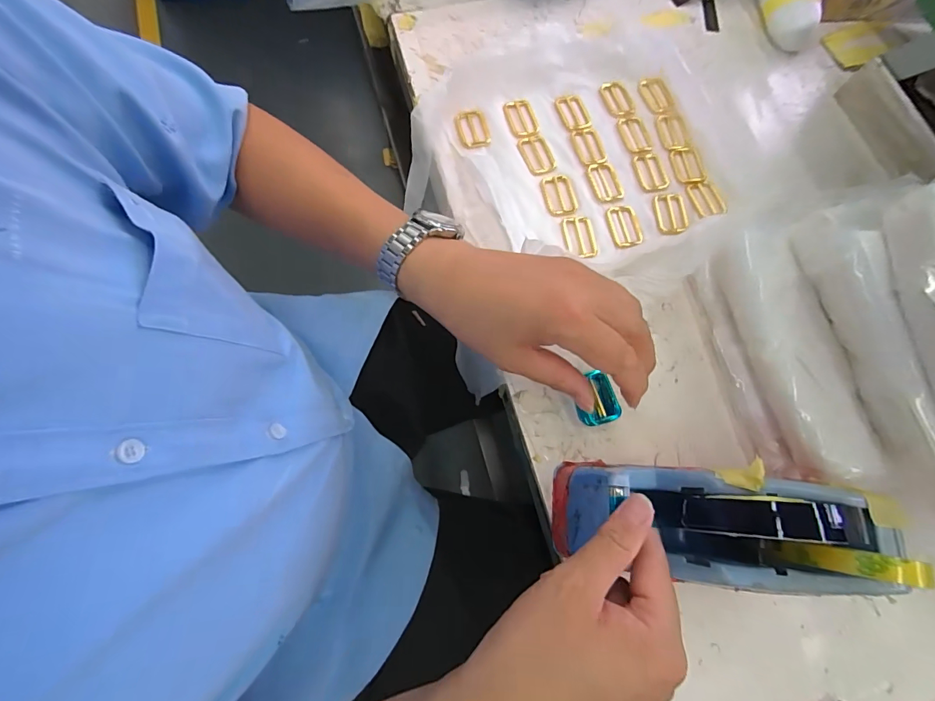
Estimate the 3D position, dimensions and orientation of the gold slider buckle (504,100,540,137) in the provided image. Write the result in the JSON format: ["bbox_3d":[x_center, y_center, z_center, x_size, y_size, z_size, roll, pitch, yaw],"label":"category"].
[{"bbox_3d":[0.060,-0.250,0.449,0.031,0.007,0.043,-18,76,-7],"label":"gold slider buckle"}]

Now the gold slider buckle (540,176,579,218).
[{"bbox_3d":[0.095,-0.158,0.427,0.033,0.004,0.049,-11,75,-5],"label":"gold slider buckle"}]

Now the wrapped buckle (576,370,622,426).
[{"bbox_3d":[0.110,0.042,0.358,0.033,0.014,0.045,-15,75,-6],"label":"wrapped buckle"}]

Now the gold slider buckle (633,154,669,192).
[{"bbox_3d":[0.194,-0.189,0.439,0.029,0.004,0.044,-11,75,-5],"label":"gold slider buckle"}]

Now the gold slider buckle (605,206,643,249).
[{"bbox_3d":[0.159,-0.125,0.419,0.030,0.006,0.047,-10,75,-5],"label":"gold slider buckle"}]

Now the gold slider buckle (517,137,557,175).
[{"bbox_3d":[0.074,-0.207,0.440,0.033,0.004,0.047,-20,76,-8],"label":"gold slider buckle"}]

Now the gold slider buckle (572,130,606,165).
[{"bbox_3d":[0.129,-0.216,0.444,0.026,0.005,0.045,-11,75,-5],"label":"gold slider buckle"}]

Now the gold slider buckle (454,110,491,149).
[{"bbox_3d":[0.005,-0.233,0.440,0.032,0.006,0.046,-15,75,-6],"label":"gold slider buckle"}]

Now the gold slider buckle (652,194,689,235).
[{"bbox_3d":[0.208,-0.138,0.425,0.033,0.005,0.046,2,74,-2],"label":"gold slider buckle"}]

